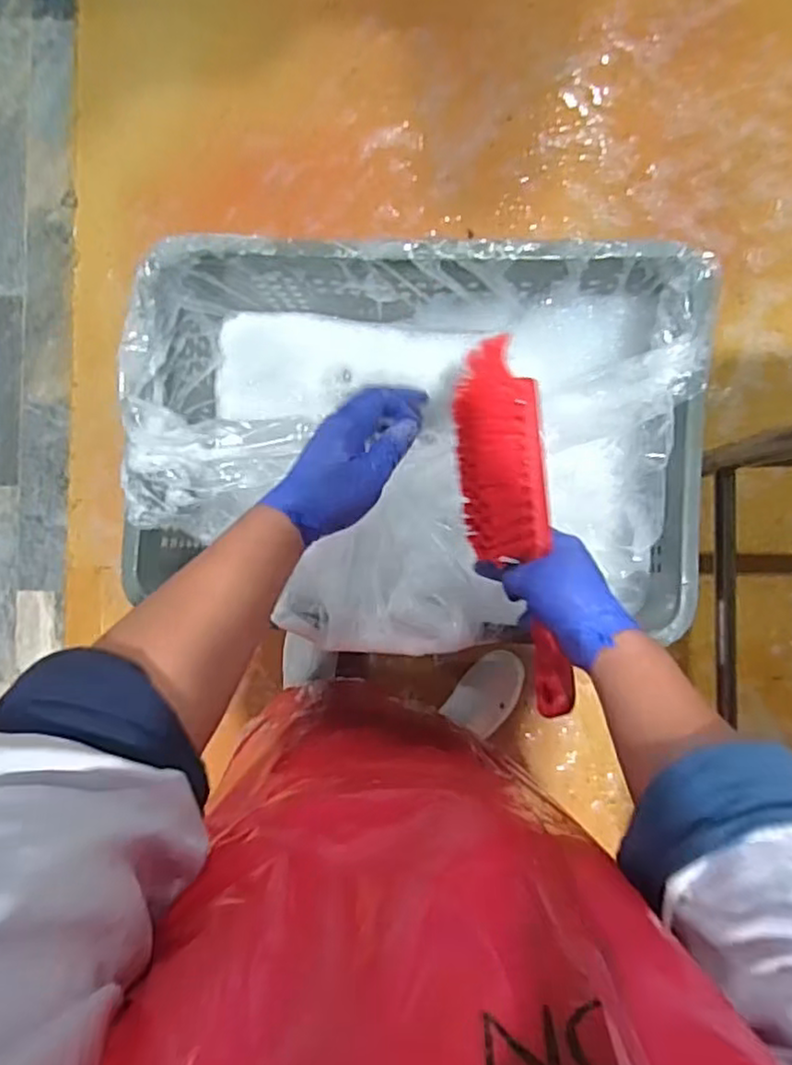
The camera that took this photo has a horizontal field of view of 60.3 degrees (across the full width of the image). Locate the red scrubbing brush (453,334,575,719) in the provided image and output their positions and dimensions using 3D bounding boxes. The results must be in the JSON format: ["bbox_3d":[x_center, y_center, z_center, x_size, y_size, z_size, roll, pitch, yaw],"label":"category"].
[{"bbox_3d":[0.092,-0.002,0.521,0.069,0.038,0.288,-11,92,5],"label":"red scrubbing brush"}]

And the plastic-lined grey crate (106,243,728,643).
[{"bbox_3d":[0.017,-0.079,0.680,0.507,0.181,0.357,4,88,6],"label":"plastic-lined grey crate"}]

